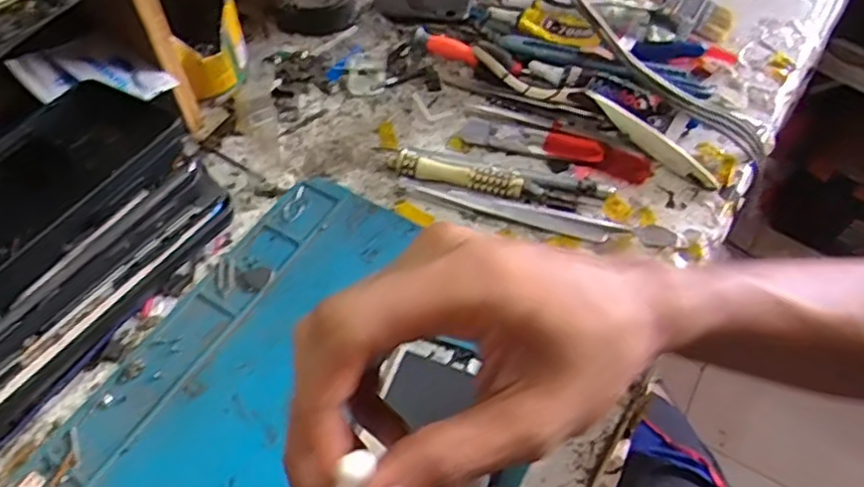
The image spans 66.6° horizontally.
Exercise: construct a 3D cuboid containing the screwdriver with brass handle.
[{"bbox_3d":[0.031,-0.038,0.397,0.134,0.011,0.017,15,56,11],"label":"screwdriver with brass handle"}]

